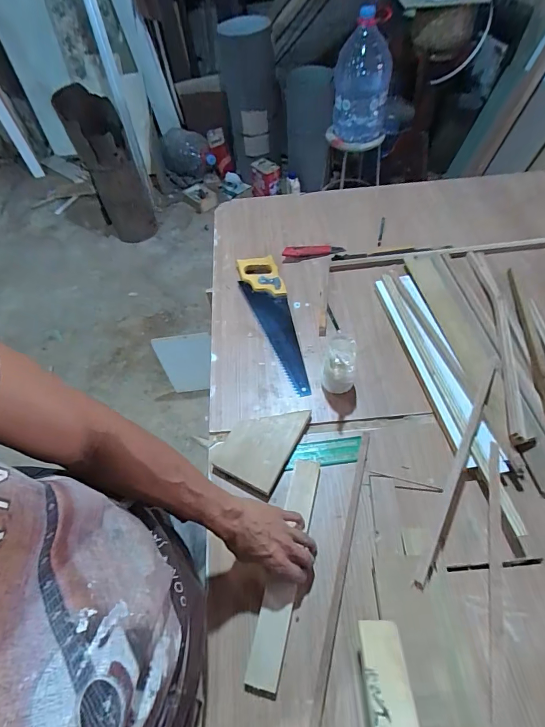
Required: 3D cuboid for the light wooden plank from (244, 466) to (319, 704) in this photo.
[{"bbox_3d":[0.023,0.302,0.584,0.046,0.024,0.322,9,57,12],"label":"light wooden plank"}]

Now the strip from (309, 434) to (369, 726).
[{"bbox_3d":[0.103,0.323,0.569,0.013,0.019,0.478,12,57,13],"label":"strip"}]

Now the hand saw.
[{"bbox_3d":[-0.002,-0.096,0.872,0.103,0.036,0.390,-12,55,-3],"label":"hand saw"}]

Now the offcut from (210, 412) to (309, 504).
[{"bbox_3d":[-0.027,0.142,0.701,0.134,0.033,0.175,21,59,19],"label":"offcut"}]

